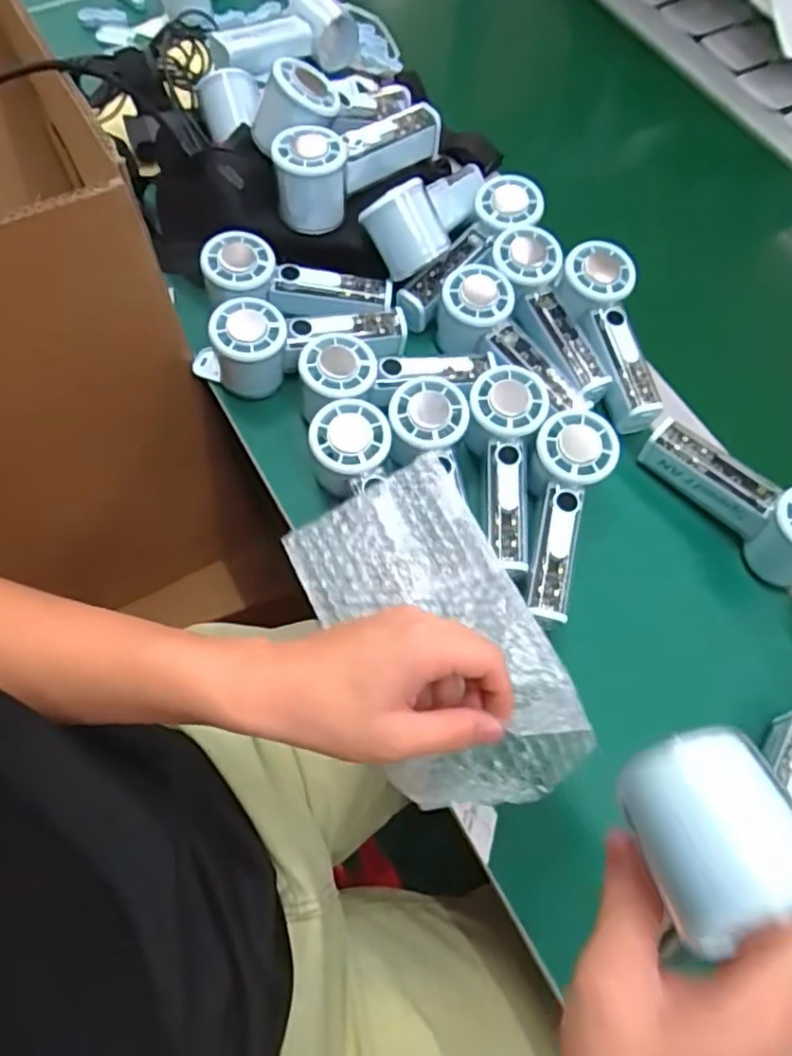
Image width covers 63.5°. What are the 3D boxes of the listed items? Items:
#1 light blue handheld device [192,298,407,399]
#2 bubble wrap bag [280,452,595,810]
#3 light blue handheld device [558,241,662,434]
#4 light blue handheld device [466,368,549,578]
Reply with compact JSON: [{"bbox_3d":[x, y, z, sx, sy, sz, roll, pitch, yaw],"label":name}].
[{"bbox_3d":[-0.078,-0.146,0.520,0.176,0.069,0.058,-9,67,-7],"label":"light blue handheld device"},{"bbox_3d":[0.024,0.059,0.390,0.120,0.070,0.211,-22,70,-12],"label":"bubble wrap bag"},{"bbox_3d":[0.177,-0.158,0.519,0.057,0.036,0.160,-12,83,-9],"label":"light blue handheld device"},{"bbox_3d":[0.081,-0.041,0.477,0.056,0.048,0.152,1,80,-3],"label":"light blue handheld device"}]

